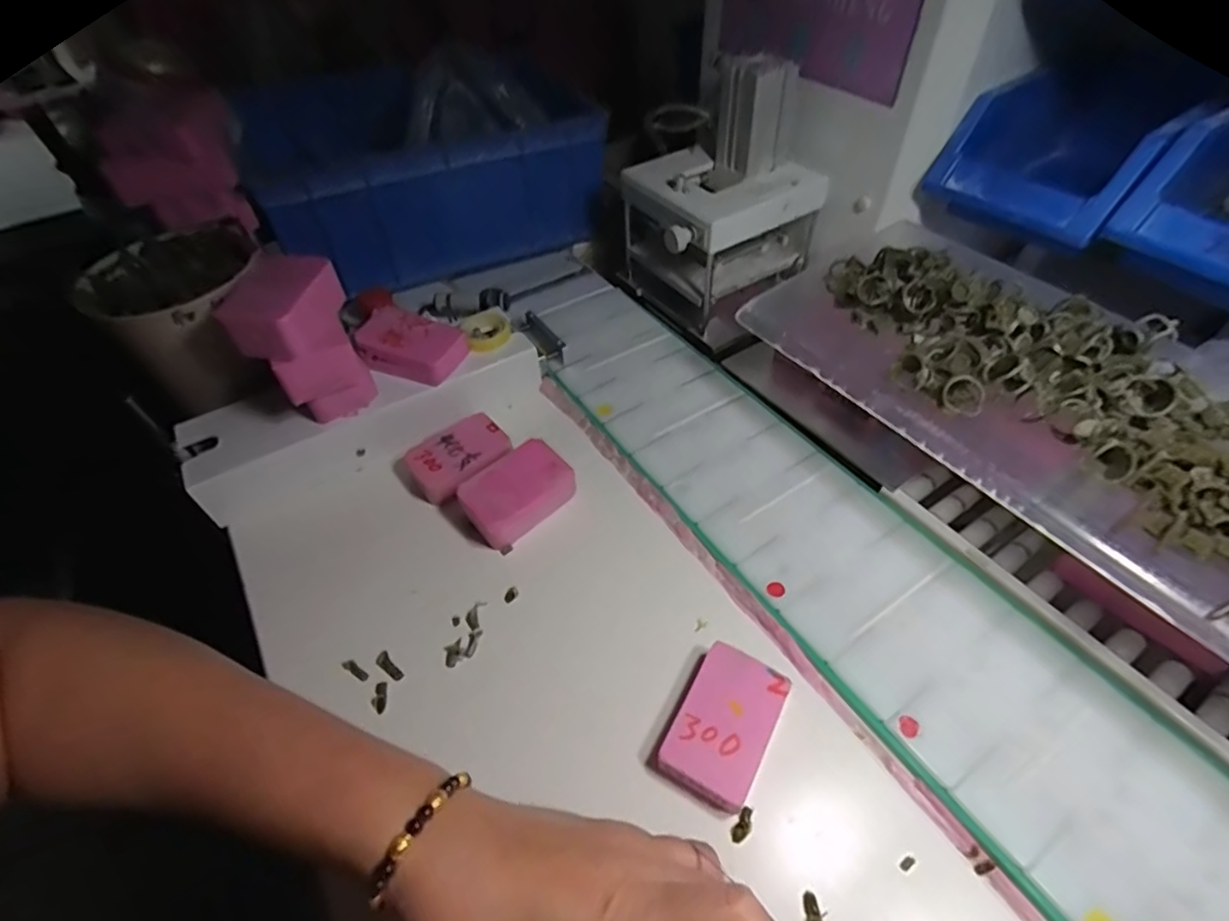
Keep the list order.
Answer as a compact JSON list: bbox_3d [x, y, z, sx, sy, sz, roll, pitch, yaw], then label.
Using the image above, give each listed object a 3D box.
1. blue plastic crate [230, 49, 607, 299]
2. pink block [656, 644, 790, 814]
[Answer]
[{"bbox_3d":[-0.208,-0.304,0.628,0.320,0.143,0.241,-29,53,-20],"label":"blue plastic crate"},{"bbox_3d":[0.057,0.134,0.304,0.045,0.018,0.070,23,53,21],"label":"pink block"}]

